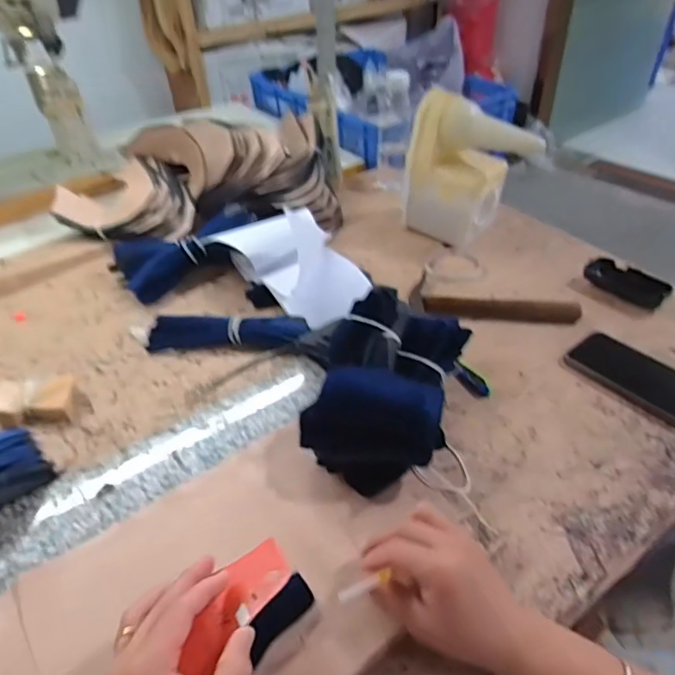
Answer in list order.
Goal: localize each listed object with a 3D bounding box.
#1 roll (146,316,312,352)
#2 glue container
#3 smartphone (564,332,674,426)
[{"bbox_3d":[-0.138,-0.005,0.669,0.196,0.032,0.047,-2,40,1],"label":"roll"},{"bbox_3d":[0.193,-0.243,0.784,0.184,0.188,0.079,9,42,13],"label":"glue container"},{"bbox_3d":[0.348,0.045,0.608,0.080,0.009,0.151,-28,47,-27],"label":"smartphone"}]

